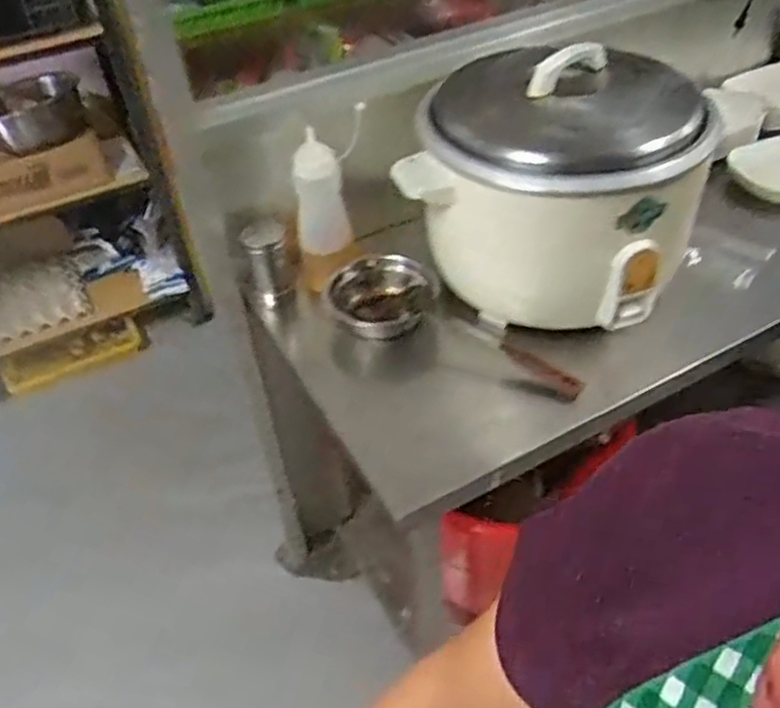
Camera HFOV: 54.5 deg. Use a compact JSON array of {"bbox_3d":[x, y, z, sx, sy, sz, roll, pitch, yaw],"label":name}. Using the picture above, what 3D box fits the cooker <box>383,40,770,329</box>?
[{"bbox_3d":[0.241,-0.223,0.993,0.304,0.292,0.317,24,50,29],"label":"cooker"}]

